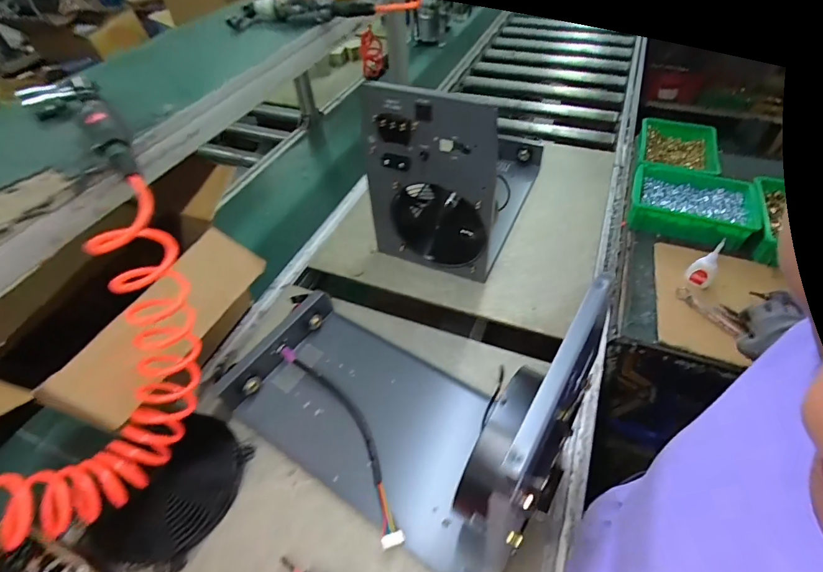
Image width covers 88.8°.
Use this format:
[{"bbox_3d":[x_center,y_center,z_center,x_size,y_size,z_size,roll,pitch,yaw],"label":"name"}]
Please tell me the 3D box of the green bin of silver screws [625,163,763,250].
[{"bbox_3d":[0.635,-0.184,0.954,0.252,0.062,0.191,18,51,19],"label":"green bin of silver screws"}]

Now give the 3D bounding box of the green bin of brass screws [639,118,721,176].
[{"bbox_3d":[0.690,-0.357,1.090,0.184,0.063,0.188,17,49,16],"label":"green bin of brass screws"}]

